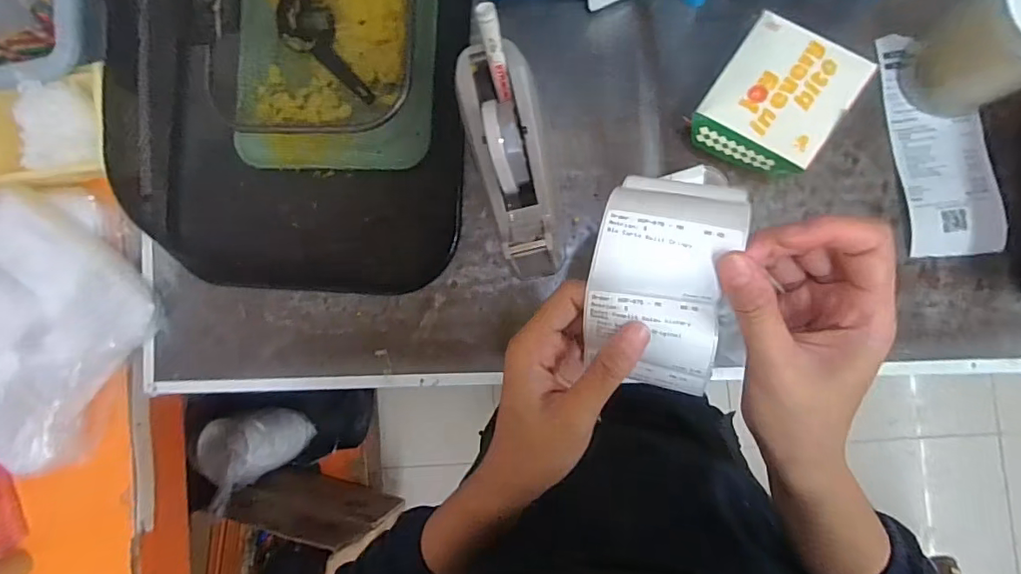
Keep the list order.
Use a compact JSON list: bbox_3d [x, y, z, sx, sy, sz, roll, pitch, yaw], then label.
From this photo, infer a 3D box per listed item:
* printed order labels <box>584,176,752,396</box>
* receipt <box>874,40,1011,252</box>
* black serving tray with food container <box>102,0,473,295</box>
[{"bbox_3d":[0.070,-0.001,0.248,0.062,0.043,0.098,9,89,8],"label":"printed order labels"},{"bbox_3d":[0.402,-0.134,0.487,0.076,0.023,0.209,-8,87,7],"label":"receipt"},{"bbox_3d":[-0.249,-0.235,0.539,0.390,0.076,0.461,2,89,7],"label":"black serving tray with food container"}]

